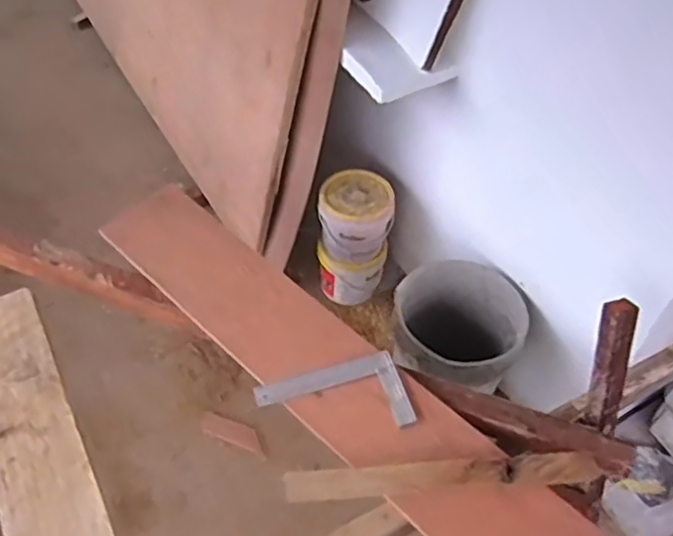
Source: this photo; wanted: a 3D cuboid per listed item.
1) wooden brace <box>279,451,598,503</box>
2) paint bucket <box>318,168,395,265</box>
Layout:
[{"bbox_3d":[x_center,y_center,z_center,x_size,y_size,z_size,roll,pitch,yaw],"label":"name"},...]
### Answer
[{"bbox_3d":[0.184,0.342,1.053,0.533,0.031,0.063,-4,50,-5],"label":"wooden brace"},{"bbox_3d":[0.055,-0.138,1.731,0.193,0.191,0.191,-1,50,1],"label":"paint bucket"}]

